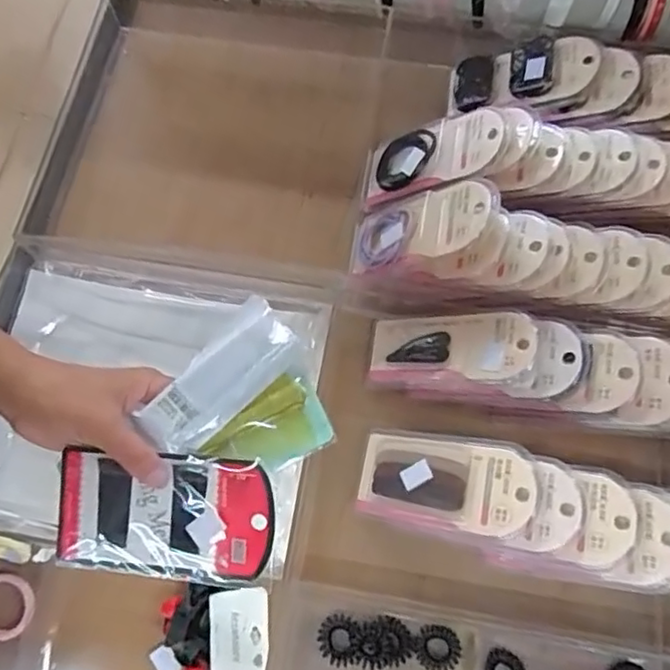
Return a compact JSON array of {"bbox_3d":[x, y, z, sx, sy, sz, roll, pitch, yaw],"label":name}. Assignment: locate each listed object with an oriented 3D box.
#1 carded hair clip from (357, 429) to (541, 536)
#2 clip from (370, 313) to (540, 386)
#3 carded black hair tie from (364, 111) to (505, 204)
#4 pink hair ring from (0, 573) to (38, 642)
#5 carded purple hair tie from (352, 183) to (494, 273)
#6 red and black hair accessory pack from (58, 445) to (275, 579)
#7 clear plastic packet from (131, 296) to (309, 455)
[{"bbox_3d":[0.080,0.111,0.473,0.135,0.019,0.066,0,68,28],"label":"carded hair clip"},{"bbox_3d":[0.093,0.010,0.509,0.134,0.012,0.054,1,68,29],"label":"clip"},{"bbox_3d":[0.081,-0.160,0.550,0.137,0.025,0.065,-7,65,37],"label":"carded black hair tie"},{"bbox_3d":[-0.259,0.211,0.485,0.048,0.012,0.047,-1,70,2],"label":"pink hair ring"},{"bbox_3d":[0.065,-0.088,0.508,0.128,0.016,0.071,0,65,41],"label":"carded purple hair tie"},{"bbox_3d":[-0.106,0.113,0.387,0.137,0.005,0.073,3,91,8],"label":"red and black hair accessory pack"},{"bbox_3d":[-0.071,0.031,0.392,0.108,0.010,0.056,-41,74,-4],"label":"clear plastic packet"}]

